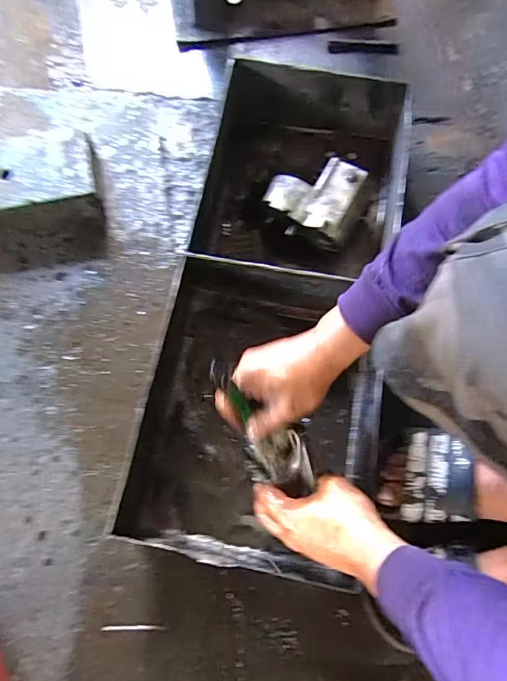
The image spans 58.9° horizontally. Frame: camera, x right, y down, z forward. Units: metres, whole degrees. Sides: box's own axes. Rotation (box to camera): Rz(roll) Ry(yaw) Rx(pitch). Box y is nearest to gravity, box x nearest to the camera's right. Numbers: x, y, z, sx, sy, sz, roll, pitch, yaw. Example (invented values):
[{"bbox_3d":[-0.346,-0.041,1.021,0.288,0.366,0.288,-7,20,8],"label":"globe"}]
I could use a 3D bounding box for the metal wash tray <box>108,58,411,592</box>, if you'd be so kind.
[{"bbox_3d":[0.030,-0.061,0.619,0.299,0.131,0.660,7,73,3],"label":"metal wash tray"}]

